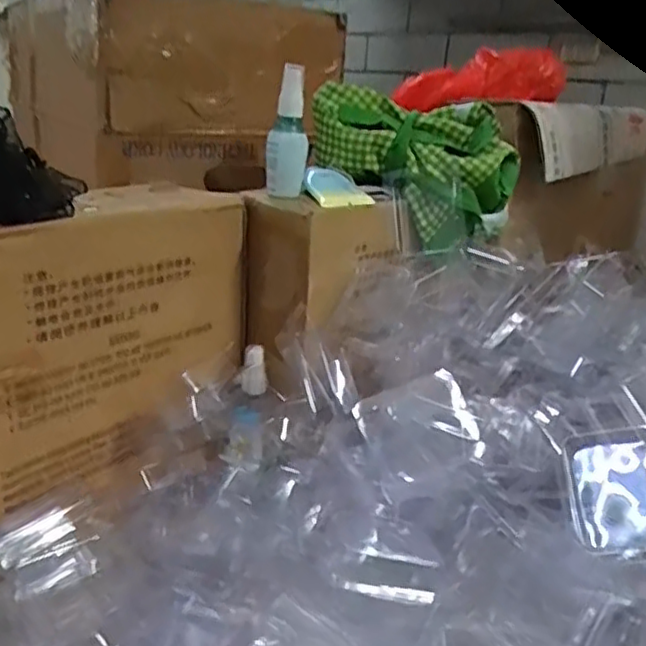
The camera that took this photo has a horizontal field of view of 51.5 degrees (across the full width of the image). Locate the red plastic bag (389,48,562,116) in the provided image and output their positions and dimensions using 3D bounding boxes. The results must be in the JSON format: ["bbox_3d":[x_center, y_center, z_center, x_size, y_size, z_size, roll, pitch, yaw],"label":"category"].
[{"bbox_3d":[0.185,-0.290,0.806,0.204,0.067,0.061,-5,19,10],"label":"red plastic bag"}]

